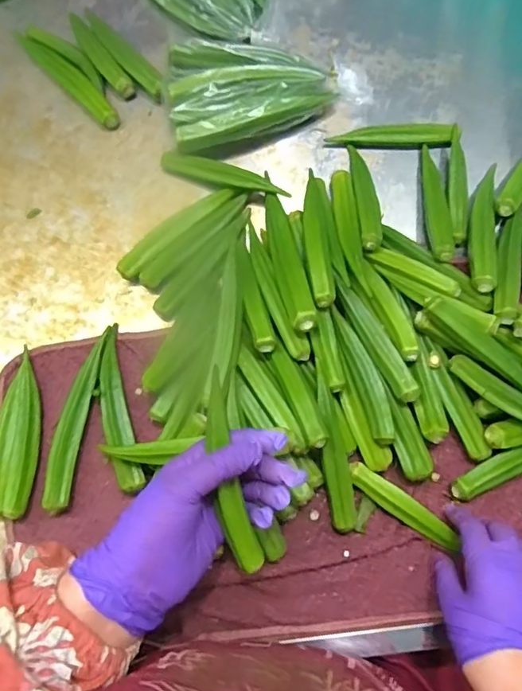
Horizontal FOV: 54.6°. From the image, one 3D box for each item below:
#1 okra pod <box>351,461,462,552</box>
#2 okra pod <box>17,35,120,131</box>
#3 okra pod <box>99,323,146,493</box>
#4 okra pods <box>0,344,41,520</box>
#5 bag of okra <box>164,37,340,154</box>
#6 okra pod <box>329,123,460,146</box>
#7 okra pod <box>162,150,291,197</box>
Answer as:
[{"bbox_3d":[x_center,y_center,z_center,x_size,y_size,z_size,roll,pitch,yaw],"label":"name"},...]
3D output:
[{"bbox_3d":[0.117,0.133,0.423,0.099,0.013,0.020,35,78,12],"label":"okra pod"},{"bbox_3d":[-0.210,-0.291,0.552,0.160,0.014,0.025,44,80,11],"label":"okra pod"},{"bbox_3d":[-0.130,0.054,0.458,0.026,0.016,0.151,-13,75,-3],"label":"okra pod"},{"bbox_3d":[-0.219,0.080,0.460,0.041,0.021,0.143,4,75,2],"label":"okra pods"},{"bbox_3d":[-0.010,-0.259,0.525,0.176,0.046,0.110,-10,75,-2],"label":"bag of okra"},{"bbox_3d":[0.132,-0.214,0.516,0.120,0.020,0.019,2,75,1],"label":"okra pod"},{"bbox_3d":[-0.038,-0.168,0.505,0.130,0.023,0.020,15,76,5],"label":"okra pod"}]

